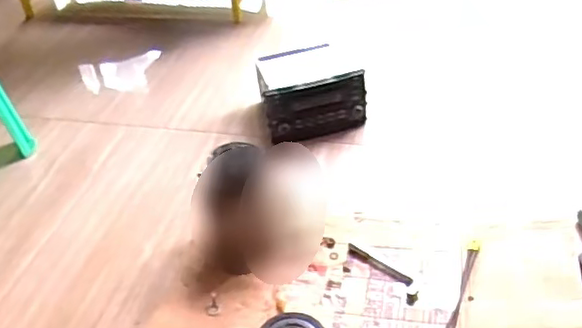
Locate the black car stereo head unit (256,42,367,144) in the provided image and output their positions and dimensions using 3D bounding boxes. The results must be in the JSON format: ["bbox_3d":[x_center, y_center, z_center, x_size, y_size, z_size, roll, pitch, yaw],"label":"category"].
[{"bbox_3d":[0.039,-0.157,1.331,0.207,0.124,0.202,-11,39,-4],"label":"black car stereo head unit"}]

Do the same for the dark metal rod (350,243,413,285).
[{"bbox_3d":[0.141,0.161,0.999,0.124,0.005,0.016,27,50,35],"label":"dark metal rod"}]

